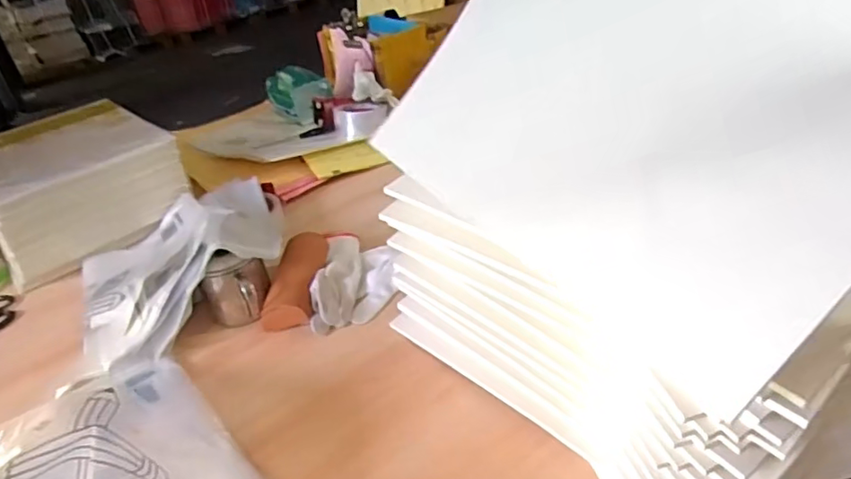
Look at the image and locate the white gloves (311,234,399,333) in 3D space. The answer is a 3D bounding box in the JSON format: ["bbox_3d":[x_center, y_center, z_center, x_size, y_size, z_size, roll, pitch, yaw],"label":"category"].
[{"bbox_3d":[-0.091,0.047,0.772,0.099,0.032,0.179,-6,34,4],"label":"white gloves"}]

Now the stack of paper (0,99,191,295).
[{"bbox_3d":[-0.591,-0.101,0.995,0.282,0.119,0.319,-30,39,-29],"label":"stack of paper"}]

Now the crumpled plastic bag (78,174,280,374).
[{"bbox_3d":[-0.341,0.008,0.806,0.287,0.098,0.324,-21,36,-19],"label":"crumpled plastic bag"}]

